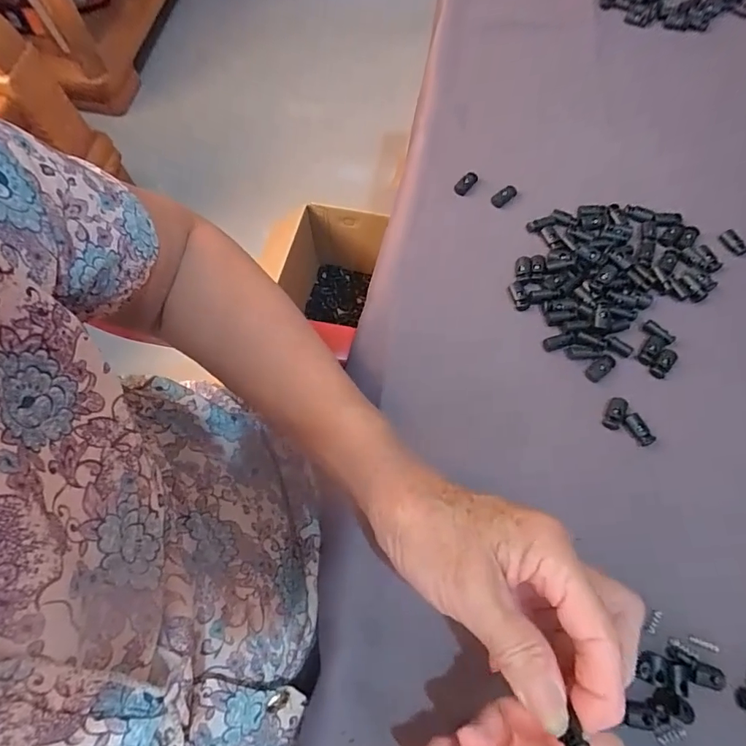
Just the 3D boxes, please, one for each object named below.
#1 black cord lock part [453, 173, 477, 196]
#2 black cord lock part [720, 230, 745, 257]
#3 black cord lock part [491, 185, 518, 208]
[{"bbox_3d":[0.076,-0.154,0.379,0.010,0.006,0.021,40,75,16],"label":"black cord lock part"},{"bbox_3d":[0.273,-0.098,0.354,0.010,0.007,0.022,-37,72,-12],"label":"black cord lock part"},{"bbox_3d":[0.104,-0.140,0.373,0.024,0.008,0.010,-39,72,-13],"label":"black cord lock part"}]

